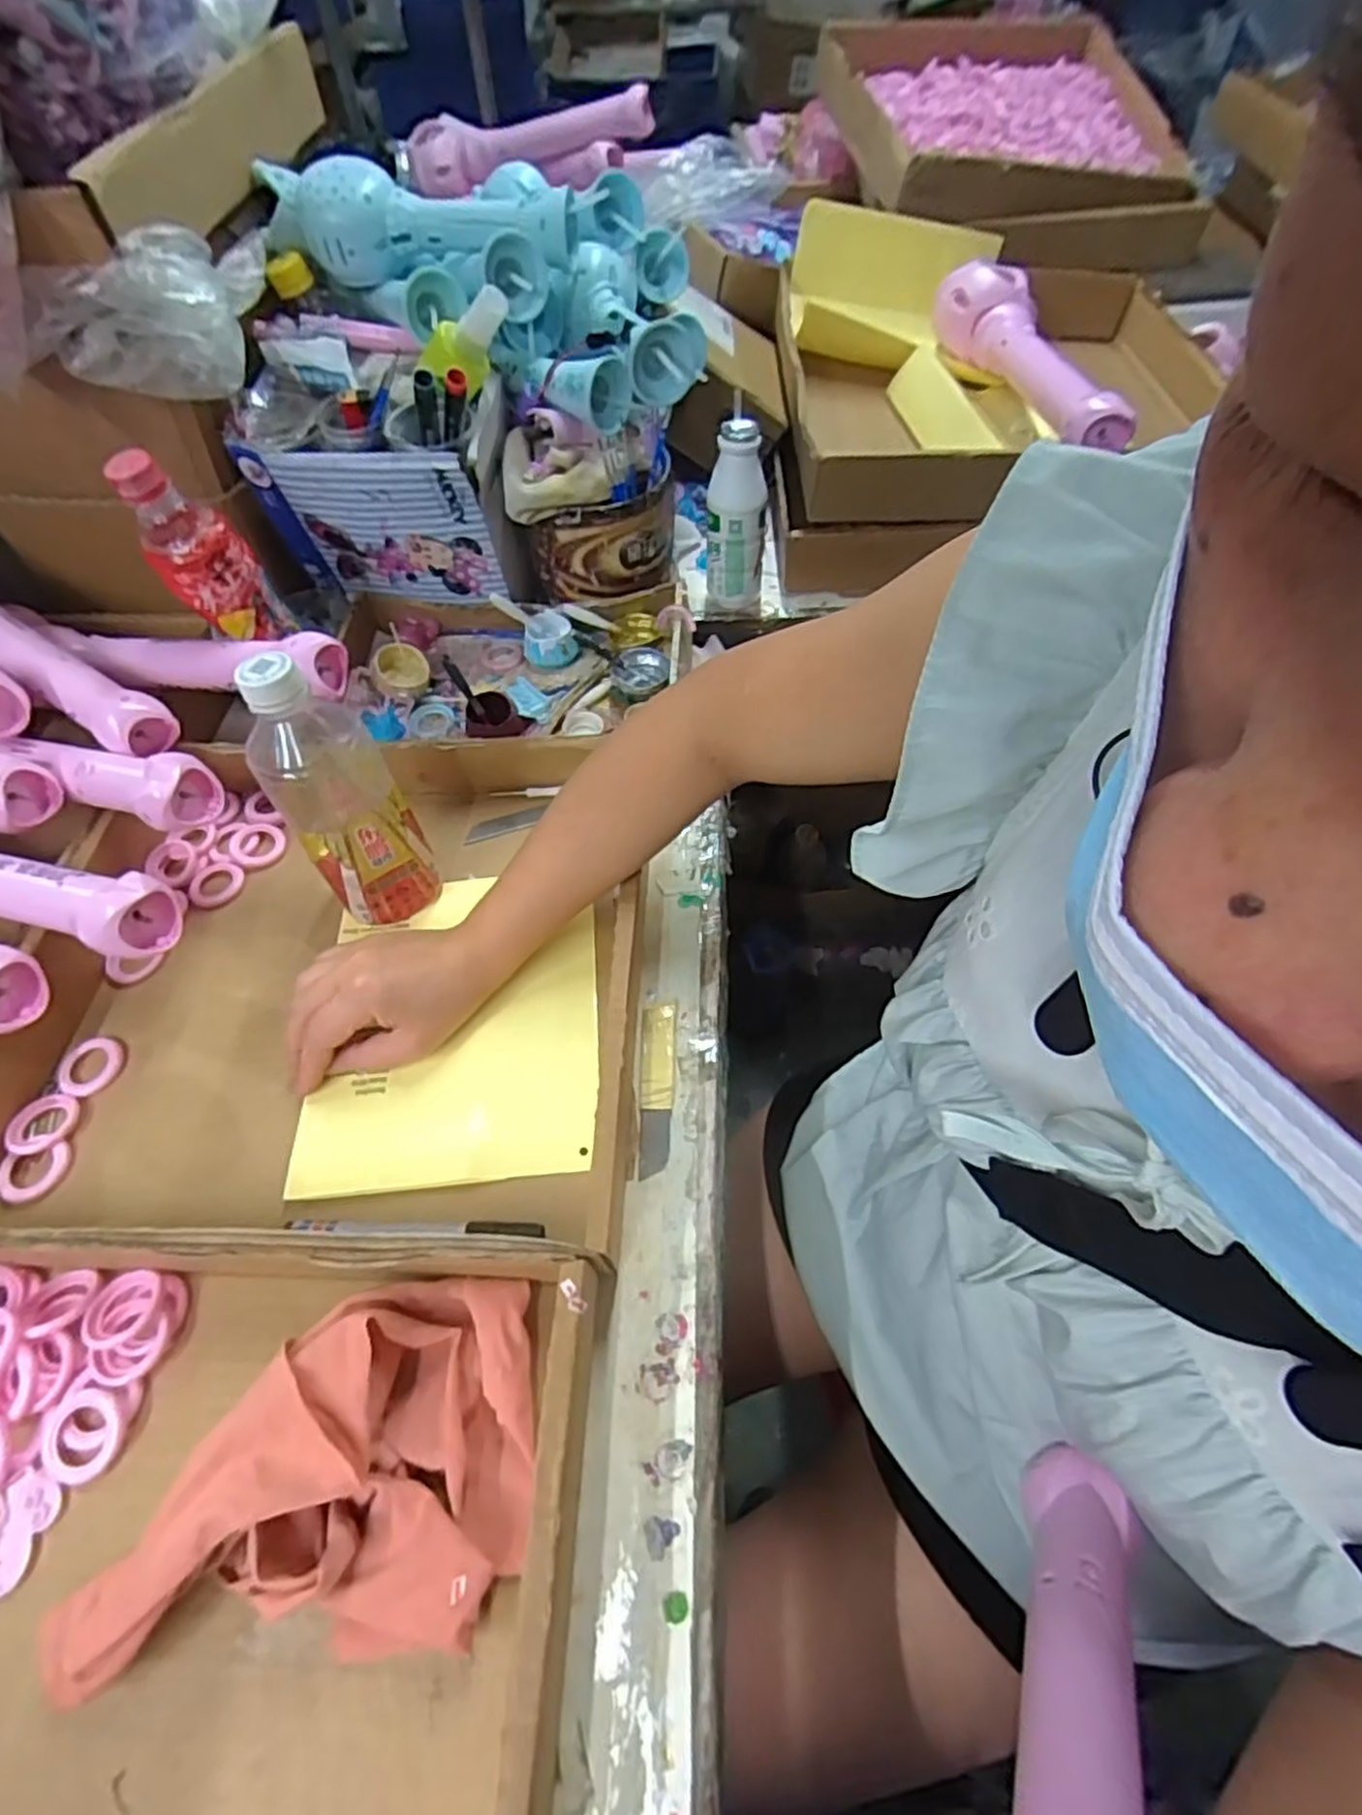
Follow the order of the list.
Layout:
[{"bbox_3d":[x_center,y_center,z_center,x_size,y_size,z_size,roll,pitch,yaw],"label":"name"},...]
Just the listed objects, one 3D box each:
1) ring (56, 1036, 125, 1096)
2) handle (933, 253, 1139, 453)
[{"bbox_3d":[-0.367,0.098,0.464,0.036,0.004,0.038,-1,56,1],"label":"ring"},{"bbox_3d":[0.298,-0.491,0.665,0.074,0.054,0.331,-3,56,0],"label":"handle"}]

